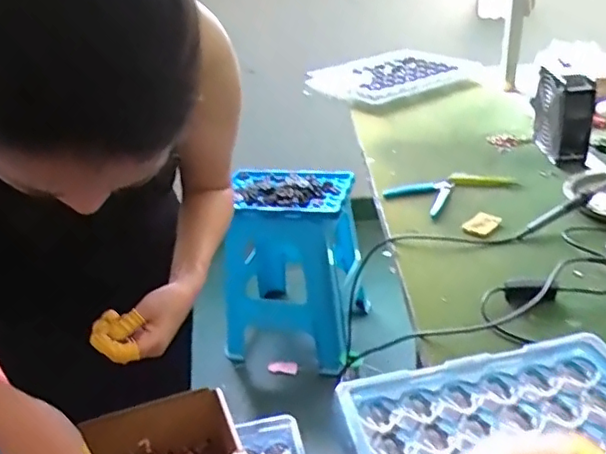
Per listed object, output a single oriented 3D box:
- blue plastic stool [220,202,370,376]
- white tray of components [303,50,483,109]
[{"bbox_3d":[-0.029,0.126,1.820,0.353,0.428,0.362,6,29,20],"label":"blue plastic stool"},{"bbox_3d":[0.240,-0.396,1.585,0.403,0.045,0.307,-21,32,-28],"label":"white tray of components"}]

